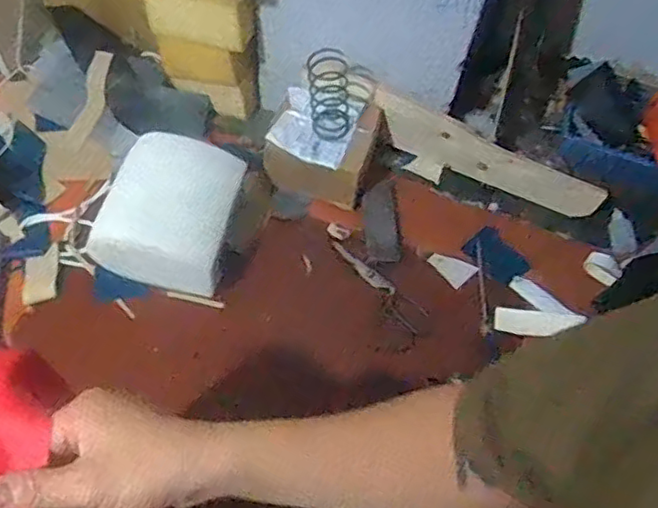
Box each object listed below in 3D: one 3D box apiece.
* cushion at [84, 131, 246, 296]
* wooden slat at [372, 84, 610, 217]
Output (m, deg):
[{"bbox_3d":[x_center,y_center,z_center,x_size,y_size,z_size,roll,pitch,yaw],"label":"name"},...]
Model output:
[{"bbox_3d":[-0.221,-0.059,0.894,0.167,0.134,0.180,14,58,4],"label":"cushion"},{"bbox_3d":[0.240,-0.152,0.988,0.374,0.082,0.021,25,45,0],"label":"wooden slat"}]

